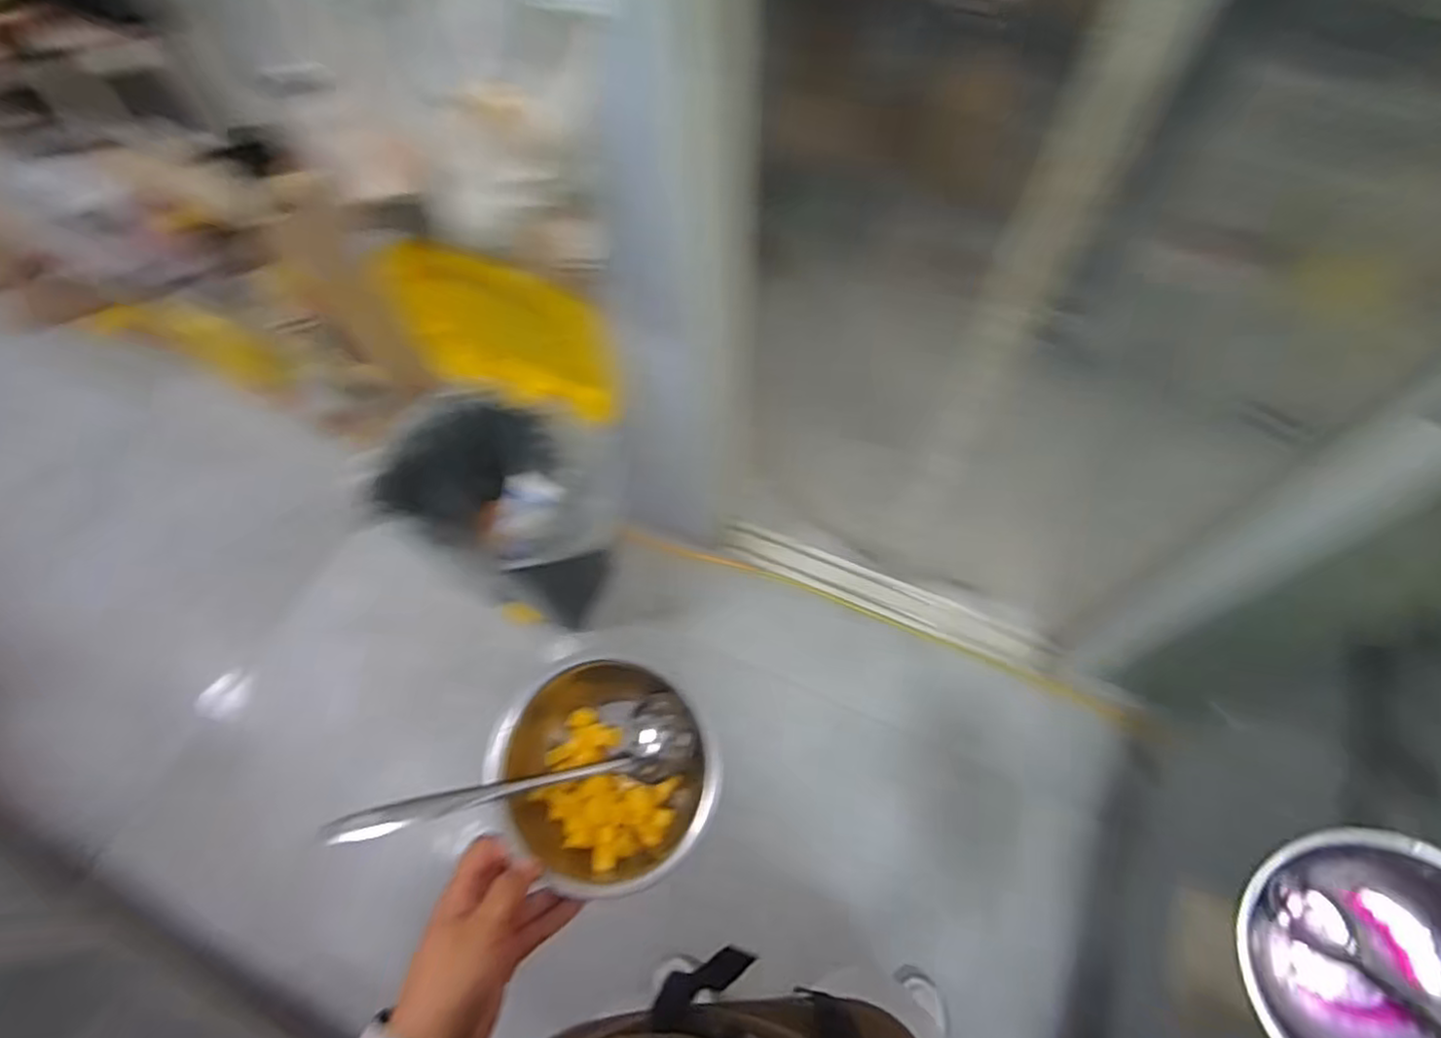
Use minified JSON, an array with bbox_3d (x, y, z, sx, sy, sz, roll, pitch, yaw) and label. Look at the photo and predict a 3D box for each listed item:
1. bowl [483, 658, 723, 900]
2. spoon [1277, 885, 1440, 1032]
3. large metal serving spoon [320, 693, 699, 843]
[{"bbox_3d":[-0.085,0.188,0.506,0.164,0.075,0.152,0,62,0],"label":"bowl"},{"bbox_3d":[0.436,0.301,0.412,0.031,0.027,0.166,-30,38,-15],"label":"spoon"},{"bbox_3d":[-0.143,0.179,0.487,0.248,0.035,0.059,-7,62,-18],"label":"large metal serving spoon"}]

